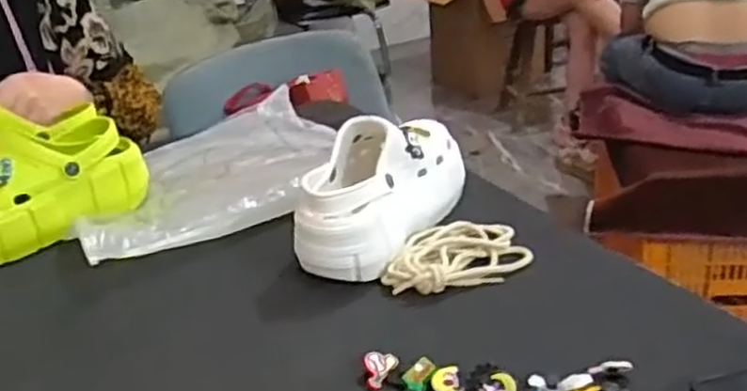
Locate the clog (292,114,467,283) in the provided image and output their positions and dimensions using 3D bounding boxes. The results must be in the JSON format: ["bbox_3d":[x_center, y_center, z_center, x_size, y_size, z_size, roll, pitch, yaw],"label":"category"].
[{"bbox_3d":[0.011,-0.008,0.744,0.115,0.110,0.227,5,27,20],"label":"clog"}]

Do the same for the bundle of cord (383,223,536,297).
[{"bbox_3d":[0.075,0.055,0.700,0.135,0.025,0.098,-9,26,-8],"label":"bundle of cord"}]

